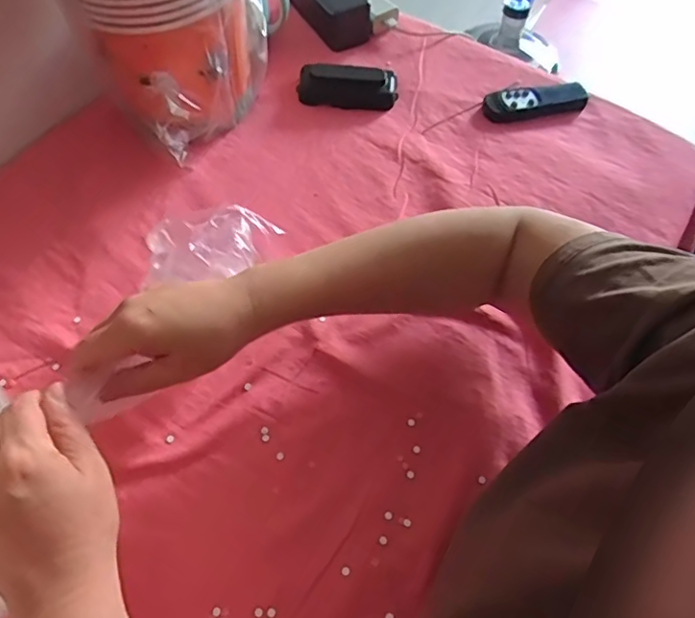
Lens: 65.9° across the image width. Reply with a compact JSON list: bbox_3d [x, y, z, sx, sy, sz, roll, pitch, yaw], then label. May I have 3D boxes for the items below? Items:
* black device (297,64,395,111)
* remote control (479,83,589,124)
[{"bbox_3d":[0.000,-0.244,0.584,0.106,0.026,0.041,1,59,-1],"label":"black device"},{"bbox_3d":[0.204,-0.227,0.583,0.116,0.019,0.034,-10,60,-8],"label":"remote control"}]

